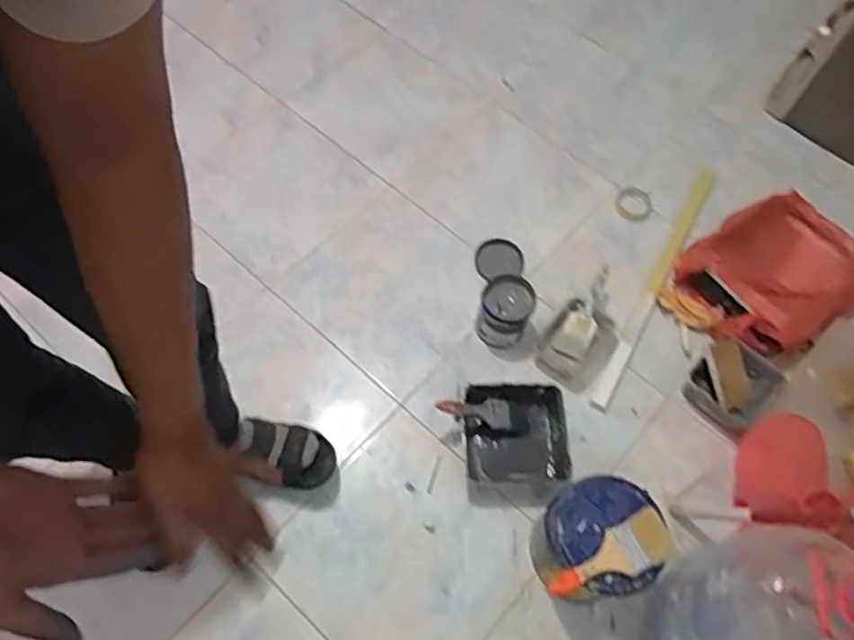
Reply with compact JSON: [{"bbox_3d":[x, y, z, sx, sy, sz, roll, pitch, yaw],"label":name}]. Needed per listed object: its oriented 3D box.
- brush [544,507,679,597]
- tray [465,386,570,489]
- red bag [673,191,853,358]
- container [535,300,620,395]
[{"bbox_3d":[0.284,0.371,0.983,0.201,0.019,0.080,-31,49,-7],"label":"brush"},{"bbox_3d":[0.175,0.225,1.263,0.190,0.049,0.202,0,62,-2],"label":"tray"},{"bbox_3d":[0.800,-0.114,1.471,0.439,0.080,0.332,-26,66,-15],"label":"red bag"},{"bbox_3d":[0.323,0.054,1.375,0.146,0.045,0.185,36,66,16],"label":"container"}]

